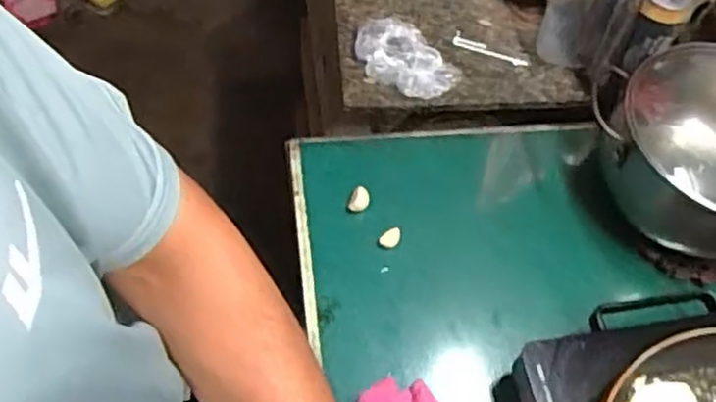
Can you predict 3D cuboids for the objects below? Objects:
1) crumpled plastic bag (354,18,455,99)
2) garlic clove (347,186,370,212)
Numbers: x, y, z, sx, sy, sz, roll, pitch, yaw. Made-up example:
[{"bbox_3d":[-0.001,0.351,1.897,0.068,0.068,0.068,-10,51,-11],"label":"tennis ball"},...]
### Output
[{"bbox_3d":[0.056,-0.177,0.920,0.094,0.021,0.136,-35,68,-22],"label":"crumpled plastic bag"},{"bbox_3d":[0.002,-0.001,0.777,0.020,0.017,0.024,22,61,9],"label":"garlic clove"}]

